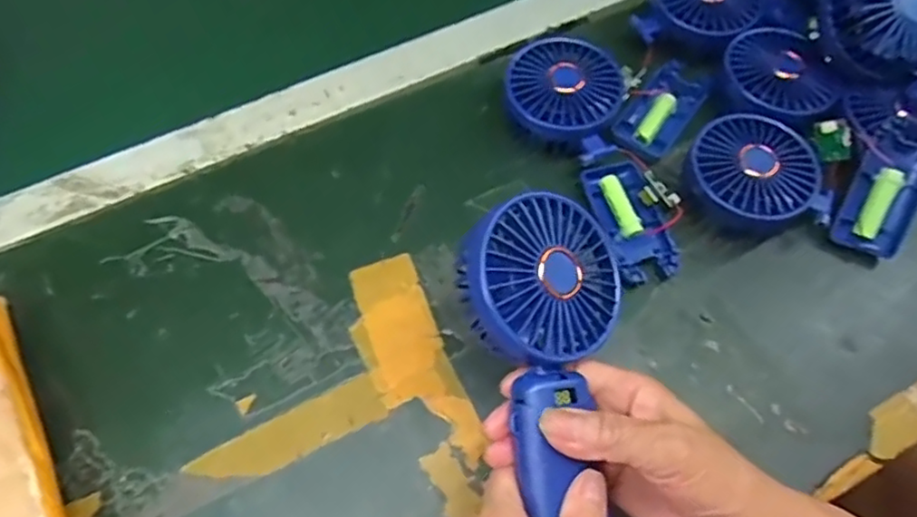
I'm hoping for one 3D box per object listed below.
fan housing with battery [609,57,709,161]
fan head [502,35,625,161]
[{"bbox_3d":[0.161,-0.117,0.516,0.045,0.033,0.093,34,68,14],"label":"fan housing with battery"},{"bbox_3d":[0.078,-0.126,0.487,0.085,0.031,0.084,1,64,-2],"label":"fan head"}]

